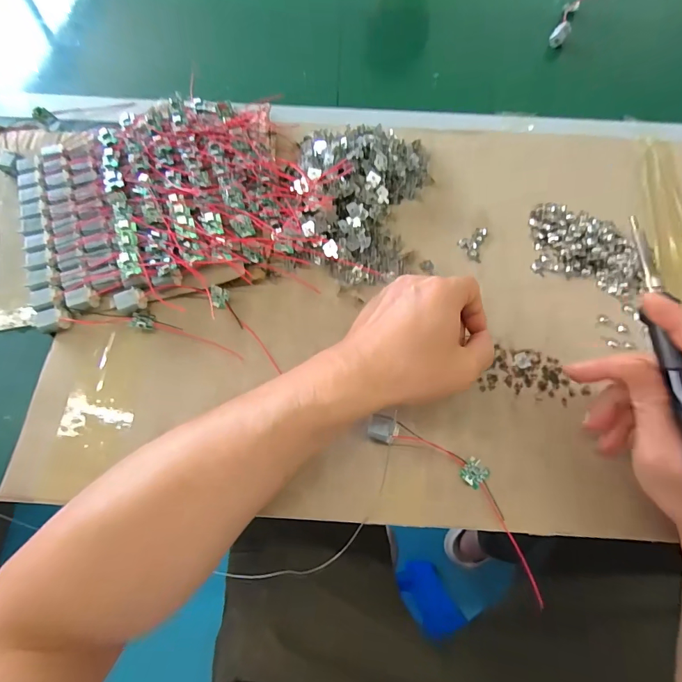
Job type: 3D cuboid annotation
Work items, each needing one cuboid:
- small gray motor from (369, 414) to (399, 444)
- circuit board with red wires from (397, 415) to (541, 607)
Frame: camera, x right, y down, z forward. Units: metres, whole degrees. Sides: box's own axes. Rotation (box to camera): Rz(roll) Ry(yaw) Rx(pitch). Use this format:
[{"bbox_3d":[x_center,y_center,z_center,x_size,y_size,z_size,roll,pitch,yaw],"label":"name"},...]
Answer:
[{"bbox_3d":[0.033,0.070,0.317,0.023,0.017,0.020,6,68,1],"label":"small gray motor"},{"bbox_3d":[0.103,0.115,0.300,0.038,0.010,0.150,-39,74,-15],"label":"circuit board with red wires"}]

